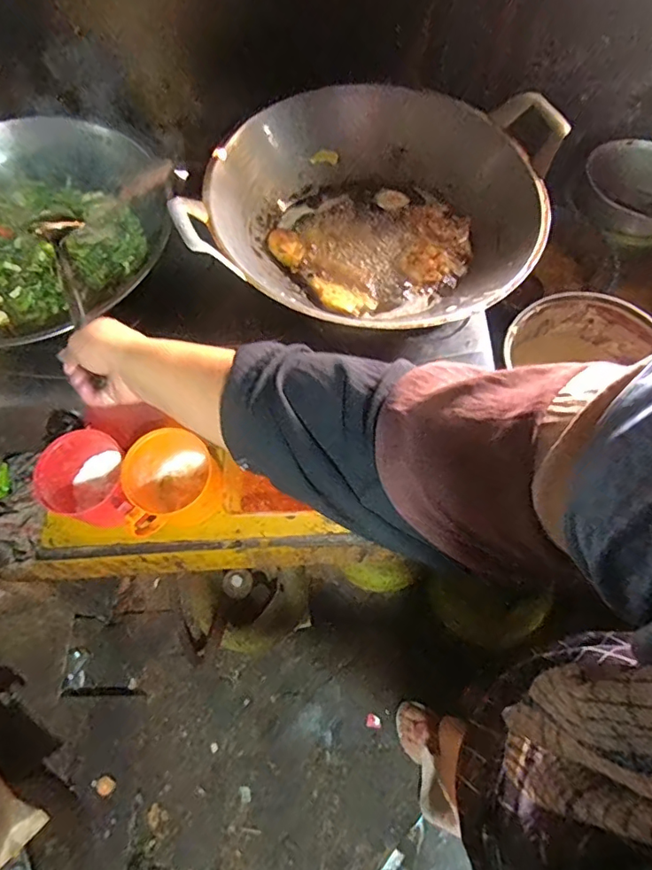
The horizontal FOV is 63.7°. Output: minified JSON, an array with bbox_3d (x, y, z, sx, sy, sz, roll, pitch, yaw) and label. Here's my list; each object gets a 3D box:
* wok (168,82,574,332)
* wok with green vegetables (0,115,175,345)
[{"bbox_3d":[0.060,-0.273,0.646,0.391,0.115,0.379,20,65,9],"label":"wok"},{"bbox_3d":[-0.365,-0.263,0.654,0.327,0.102,0.299,-4,64,-3],"label":"wok with green vegetables"}]

